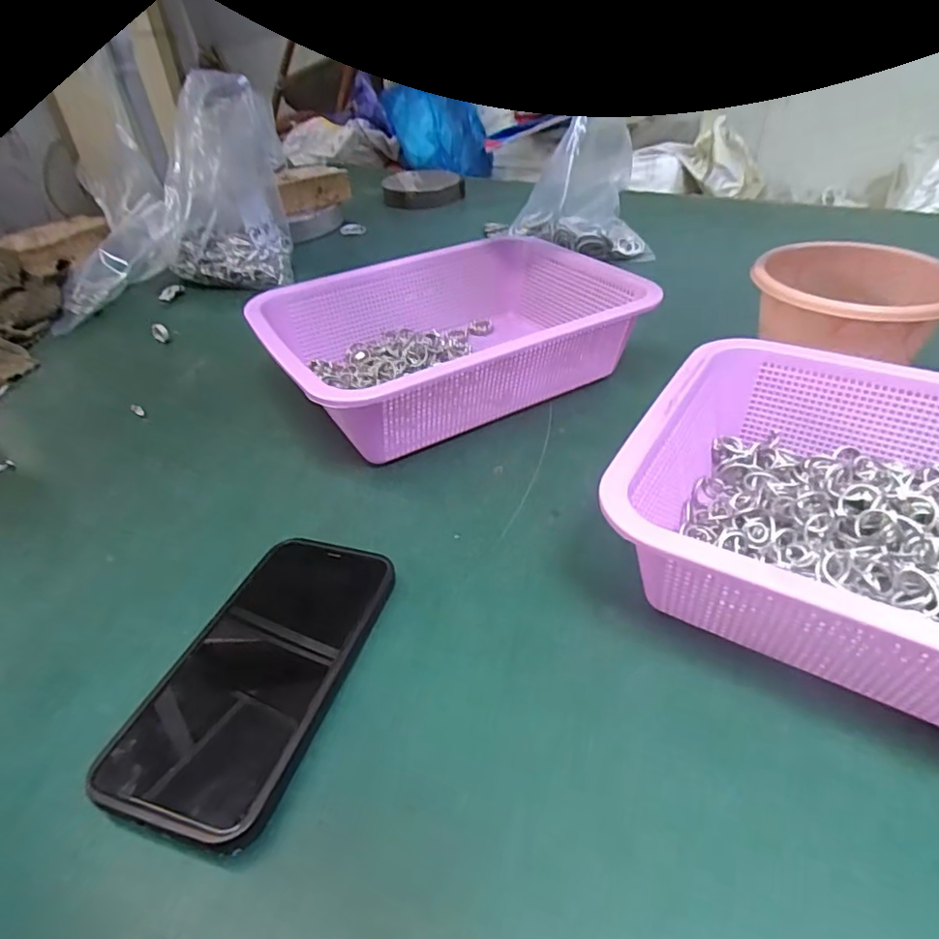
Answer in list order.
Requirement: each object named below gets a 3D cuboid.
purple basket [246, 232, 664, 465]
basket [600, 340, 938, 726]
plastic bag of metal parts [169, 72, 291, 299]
[{"bbox_3d":[-0.020,-0.115,0.501,0.294,0.083,0.208,-22,42,-21],"label":"purple basket"},{"bbox_3d":[0.233,0.039,0.286,0.293,0.082,0.211,20,44,27],"label":"basket"},{"bbox_3d":[-0.302,-0.344,0.698,0.129,0.210,0.118,-4,38,-1],"label":"plastic bag of metal parts"}]

